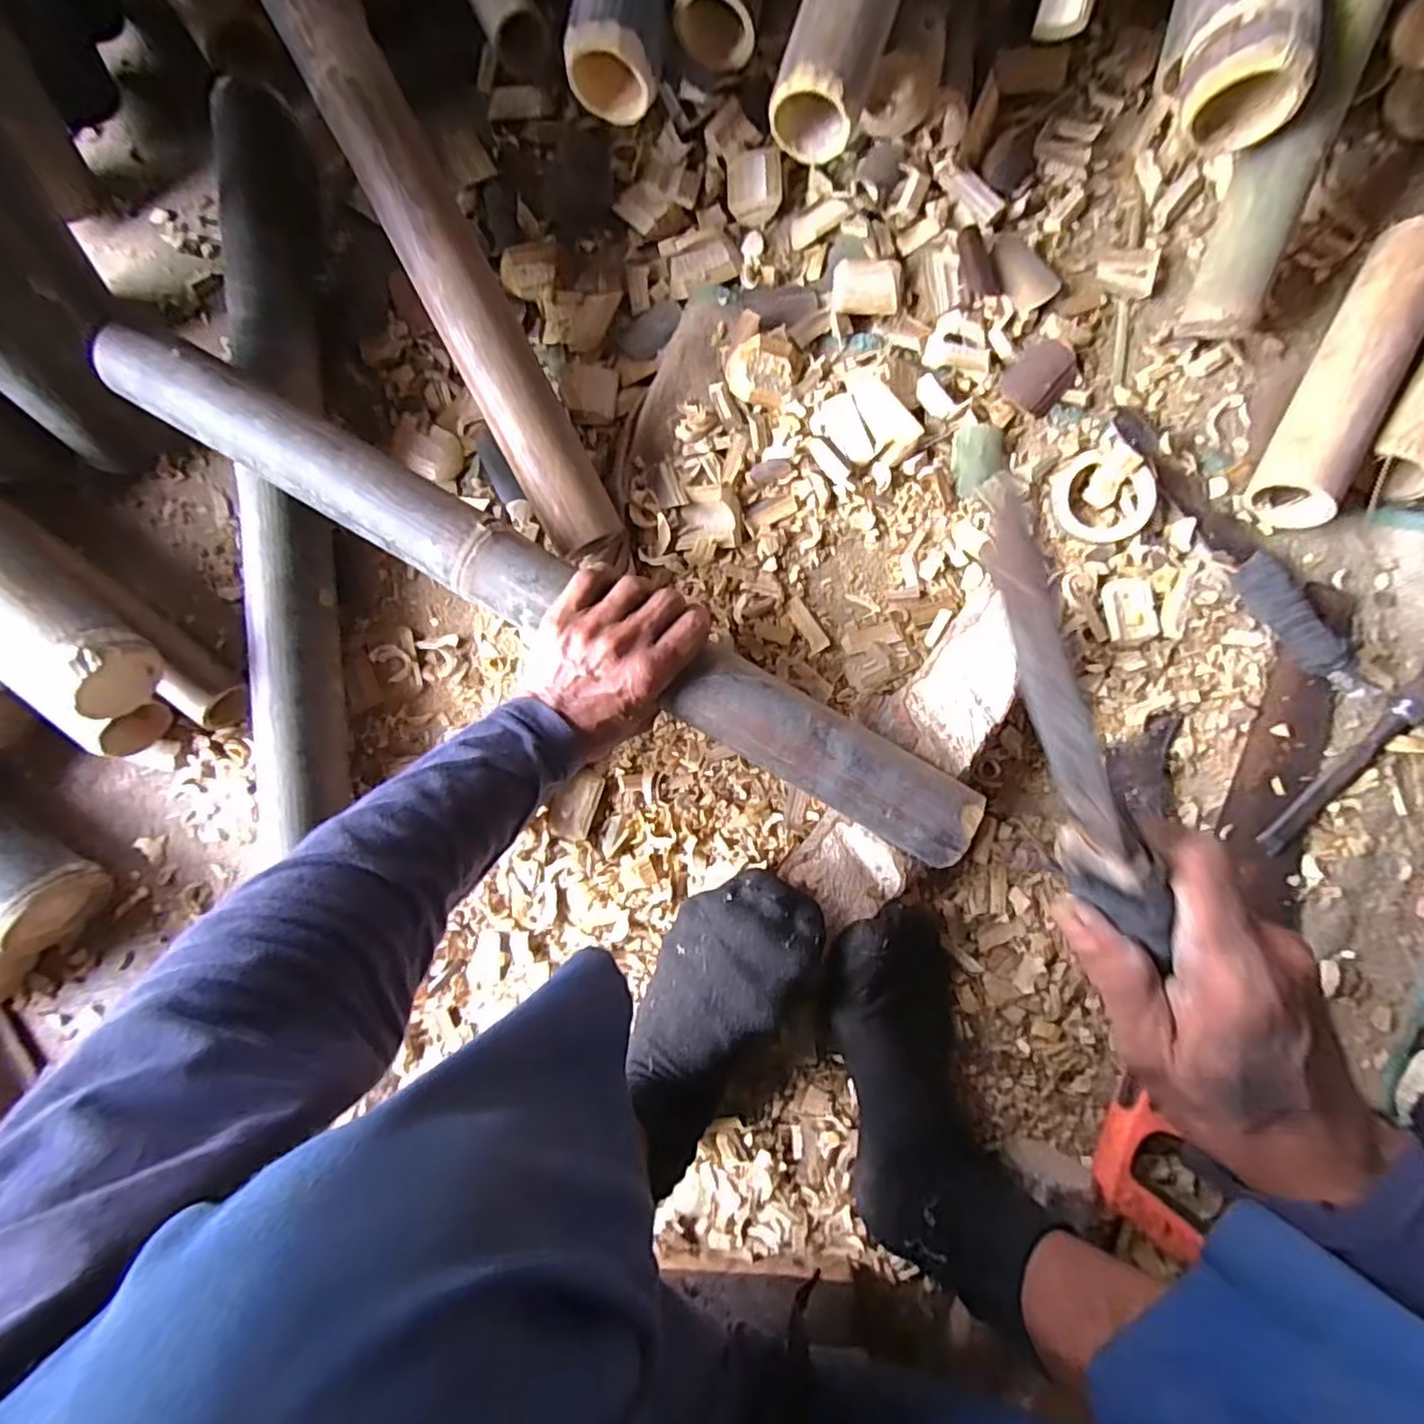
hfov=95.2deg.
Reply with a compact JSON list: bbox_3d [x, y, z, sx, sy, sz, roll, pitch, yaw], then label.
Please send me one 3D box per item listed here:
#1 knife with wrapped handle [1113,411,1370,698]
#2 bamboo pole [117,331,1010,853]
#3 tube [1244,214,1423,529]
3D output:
[{"bbox_3d":[0.403,-0.126,0.497,0.034,0.029,0.268,-35,87,1],"label":"knife with wrapped handle"},{"bbox_3d":[-0.113,-0.082,0.445,0.646,0.046,0.064,30,90,0],"label":"bamboo pole"},{"bbox_3d":[0.480,-0.250,0.488,0.052,0.052,0.230,28,90,3],"label":"tube"}]

